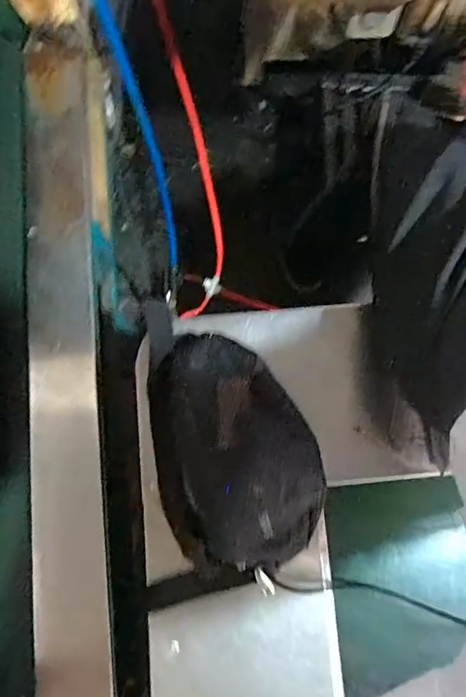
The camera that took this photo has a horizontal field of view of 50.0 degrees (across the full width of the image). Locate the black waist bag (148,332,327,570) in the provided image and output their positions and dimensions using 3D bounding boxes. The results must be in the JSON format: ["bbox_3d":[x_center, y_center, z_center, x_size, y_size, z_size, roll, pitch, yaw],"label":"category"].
[{"bbox_3d":[-0.001,0.109,0.569,0.179,0.068,0.266,-9,79,-3],"label":"black waist bag"}]

